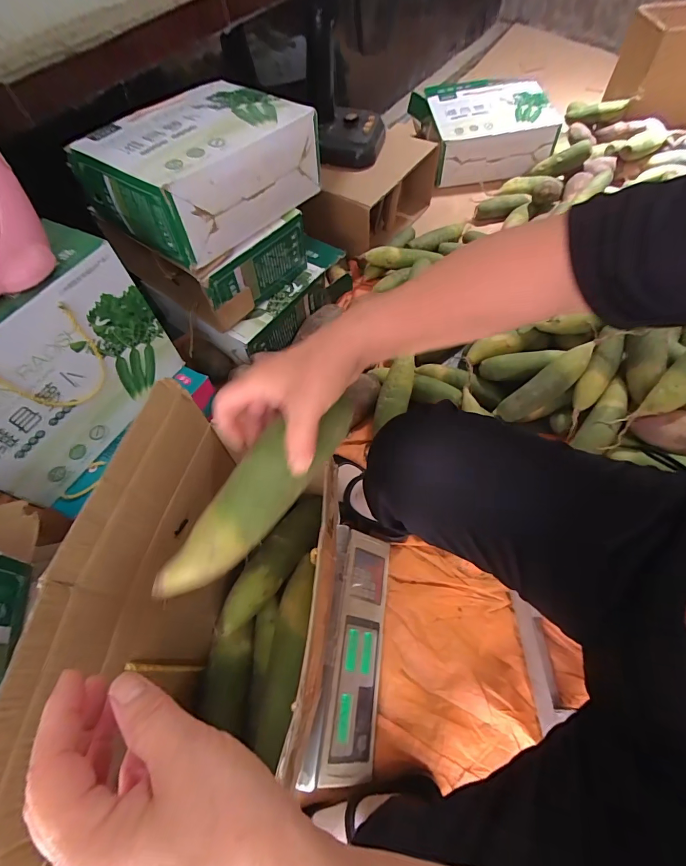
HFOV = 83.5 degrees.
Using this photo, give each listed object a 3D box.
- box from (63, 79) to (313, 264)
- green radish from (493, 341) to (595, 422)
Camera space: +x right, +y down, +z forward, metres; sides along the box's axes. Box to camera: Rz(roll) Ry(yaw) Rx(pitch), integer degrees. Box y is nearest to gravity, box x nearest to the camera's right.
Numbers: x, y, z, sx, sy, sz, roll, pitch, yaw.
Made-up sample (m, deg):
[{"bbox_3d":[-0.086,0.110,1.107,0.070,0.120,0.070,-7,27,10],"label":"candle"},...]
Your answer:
[{"bbox_3d":[-0.256,-0.504,0.715,0.279,0.139,0.354,33,68,19],"label":"box"},{"bbox_3d":[0.390,-0.093,0.737,0.200,0.049,0.059,-42,64,13],"label":"green radish"}]

